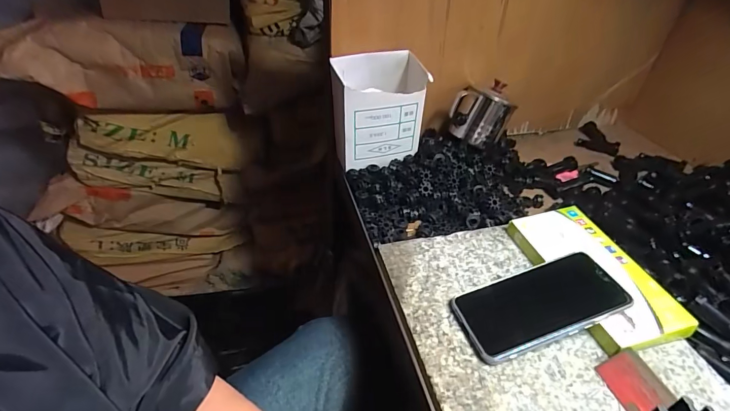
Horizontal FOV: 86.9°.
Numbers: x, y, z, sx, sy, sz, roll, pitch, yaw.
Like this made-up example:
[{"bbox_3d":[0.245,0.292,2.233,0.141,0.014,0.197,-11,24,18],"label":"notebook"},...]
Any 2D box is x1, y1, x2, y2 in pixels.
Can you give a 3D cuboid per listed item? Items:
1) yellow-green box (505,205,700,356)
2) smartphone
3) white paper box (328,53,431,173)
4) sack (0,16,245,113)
[{"bbox_3d":[0.248,0.071,0.422,0.100,0.024,0.179,-6,41,-10],"label":"yellow-green box"},{"bbox_3d":[0.170,0.096,0.378,0.154,0.008,0.078,-18,37,-7],"label":"smartphone"},{"bbox_3d":[0.021,-0.133,0.565,0.130,0.148,0.078,-7,41,-11],"label":"white paper box"},{"bbox_3d":[-0.538,-0.303,0.863,0.515,0.192,0.144,-5,40,-9],"label":"sack"}]

